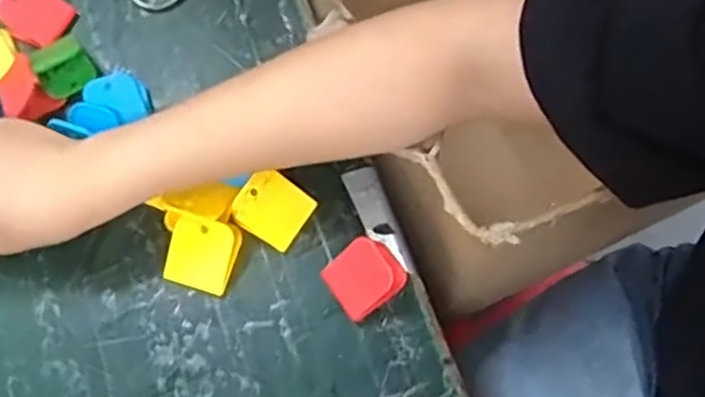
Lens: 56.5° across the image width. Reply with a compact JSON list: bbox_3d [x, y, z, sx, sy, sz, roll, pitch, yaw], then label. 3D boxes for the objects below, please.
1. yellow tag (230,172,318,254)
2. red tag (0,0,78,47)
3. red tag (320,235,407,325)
[{"bbox_3d":[-0.048,0.006,0.399,0.043,0.006,0.039,36,78,-13],"label":"yellow tag"},{"bbox_3d":[-0.221,-0.129,0.455,0.043,0.007,0.039,33,76,-31],"label":"red tag"},{"bbox_3d":[0.008,0.045,0.381,0.043,0.030,0.039,-35,73,-9],"label":"red tag"}]

